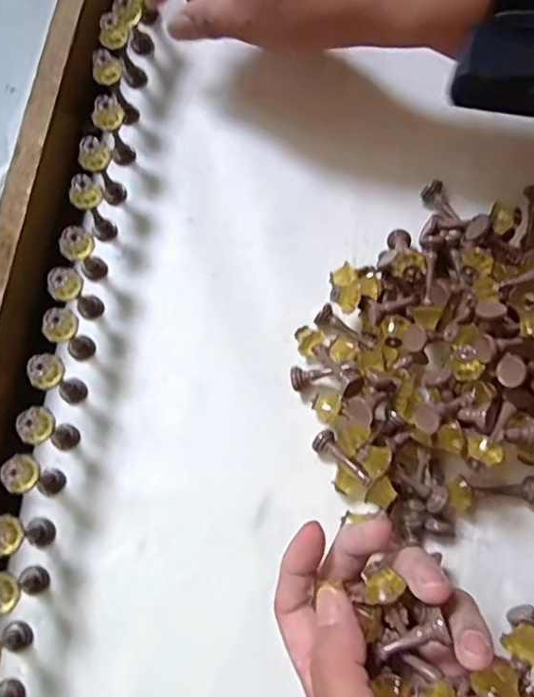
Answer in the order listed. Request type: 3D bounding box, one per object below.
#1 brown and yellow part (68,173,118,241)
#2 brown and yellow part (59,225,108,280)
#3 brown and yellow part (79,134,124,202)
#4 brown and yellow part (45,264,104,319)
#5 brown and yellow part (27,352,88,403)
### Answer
[{"bbox_3d":[-0.104,-0.084,0.337,0.017,0.054,0.014,-26,77,-10],"label":"brown and yellow part"},{"bbox_3d":[-0.108,-0.056,0.331,0.018,0.052,0.019,1,74,-3],"label":"brown and yellow part"},{"bbox_3d":[-0.101,-0.108,0.342,0.016,0.056,0.013,-16,76,-8],"label":"brown and yellow part"},{"bbox_3d":[-0.112,-0.032,0.324,0.017,0.054,0.018,1,74,-3],"label":"brown and yellow part"},{"bbox_3d":[-0.116,0.017,0.312,0.016,0.054,0.018,32,75,6],"label":"brown and yellow part"}]

